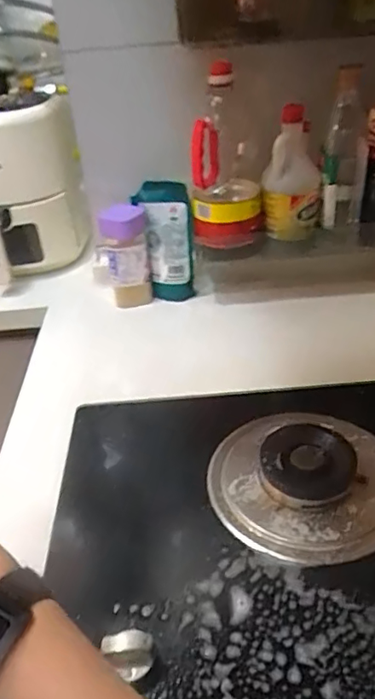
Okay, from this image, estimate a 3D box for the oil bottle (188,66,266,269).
[{"bbox_3d":[0.054,-0.261,0.819,0.101,0.269,0.086,-2,35,4],"label":"oil bottle"}]

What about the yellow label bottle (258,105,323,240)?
[{"bbox_3d":[0.147,-0.250,0.788,0.080,0.178,0.084,4,36,11],"label":"yellow label bottle"}]

